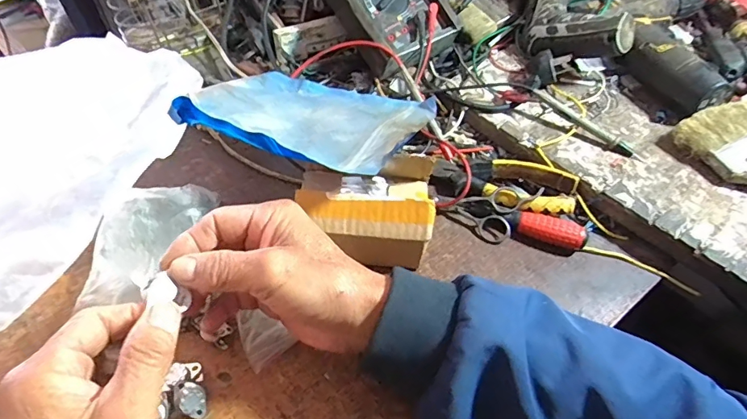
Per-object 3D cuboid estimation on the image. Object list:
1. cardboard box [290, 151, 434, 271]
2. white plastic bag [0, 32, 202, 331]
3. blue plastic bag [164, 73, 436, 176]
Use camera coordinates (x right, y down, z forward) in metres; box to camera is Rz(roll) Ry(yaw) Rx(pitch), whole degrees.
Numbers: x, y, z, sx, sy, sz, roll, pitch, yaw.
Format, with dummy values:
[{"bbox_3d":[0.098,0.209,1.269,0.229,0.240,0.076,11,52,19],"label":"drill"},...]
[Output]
[{"bbox_3d":[-0.006,0.008,0.394,0.108,0.071,0.081,-1,51,0],"label":"cardboard box"},{"bbox_3d":[-0.290,-0.035,0.394,0.173,0.093,0.272,21,54,17],"label":"white plastic bag"},{"bbox_3d":[-0.053,-0.087,0.422,0.191,0.024,0.155,17,36,19],"label":"blue plastic bag"}]

